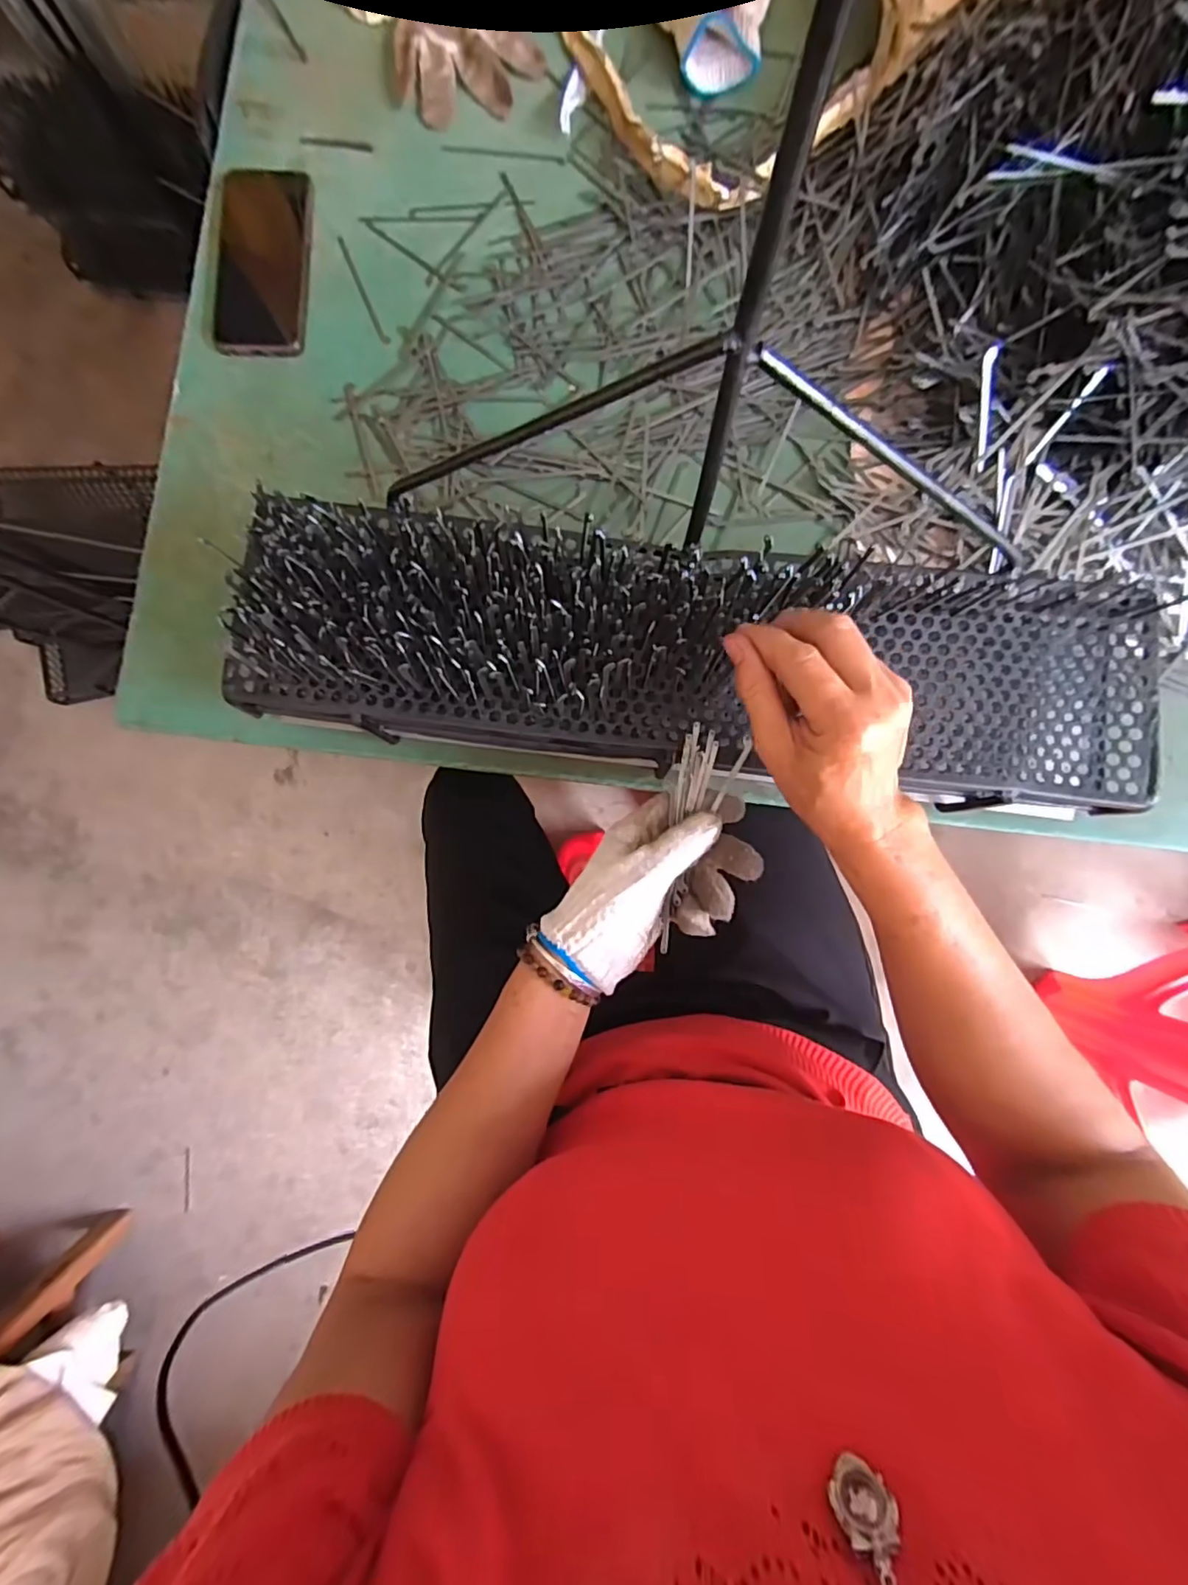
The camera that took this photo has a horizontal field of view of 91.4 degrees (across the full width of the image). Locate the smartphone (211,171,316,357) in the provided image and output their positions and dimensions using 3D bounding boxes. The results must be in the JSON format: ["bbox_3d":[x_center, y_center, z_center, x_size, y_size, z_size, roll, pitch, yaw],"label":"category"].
[{"bbox_3d":[-0.289,-0.462,0.505,0.081,0.007,0.165,2,86,2],"label":"smartphone"}]

